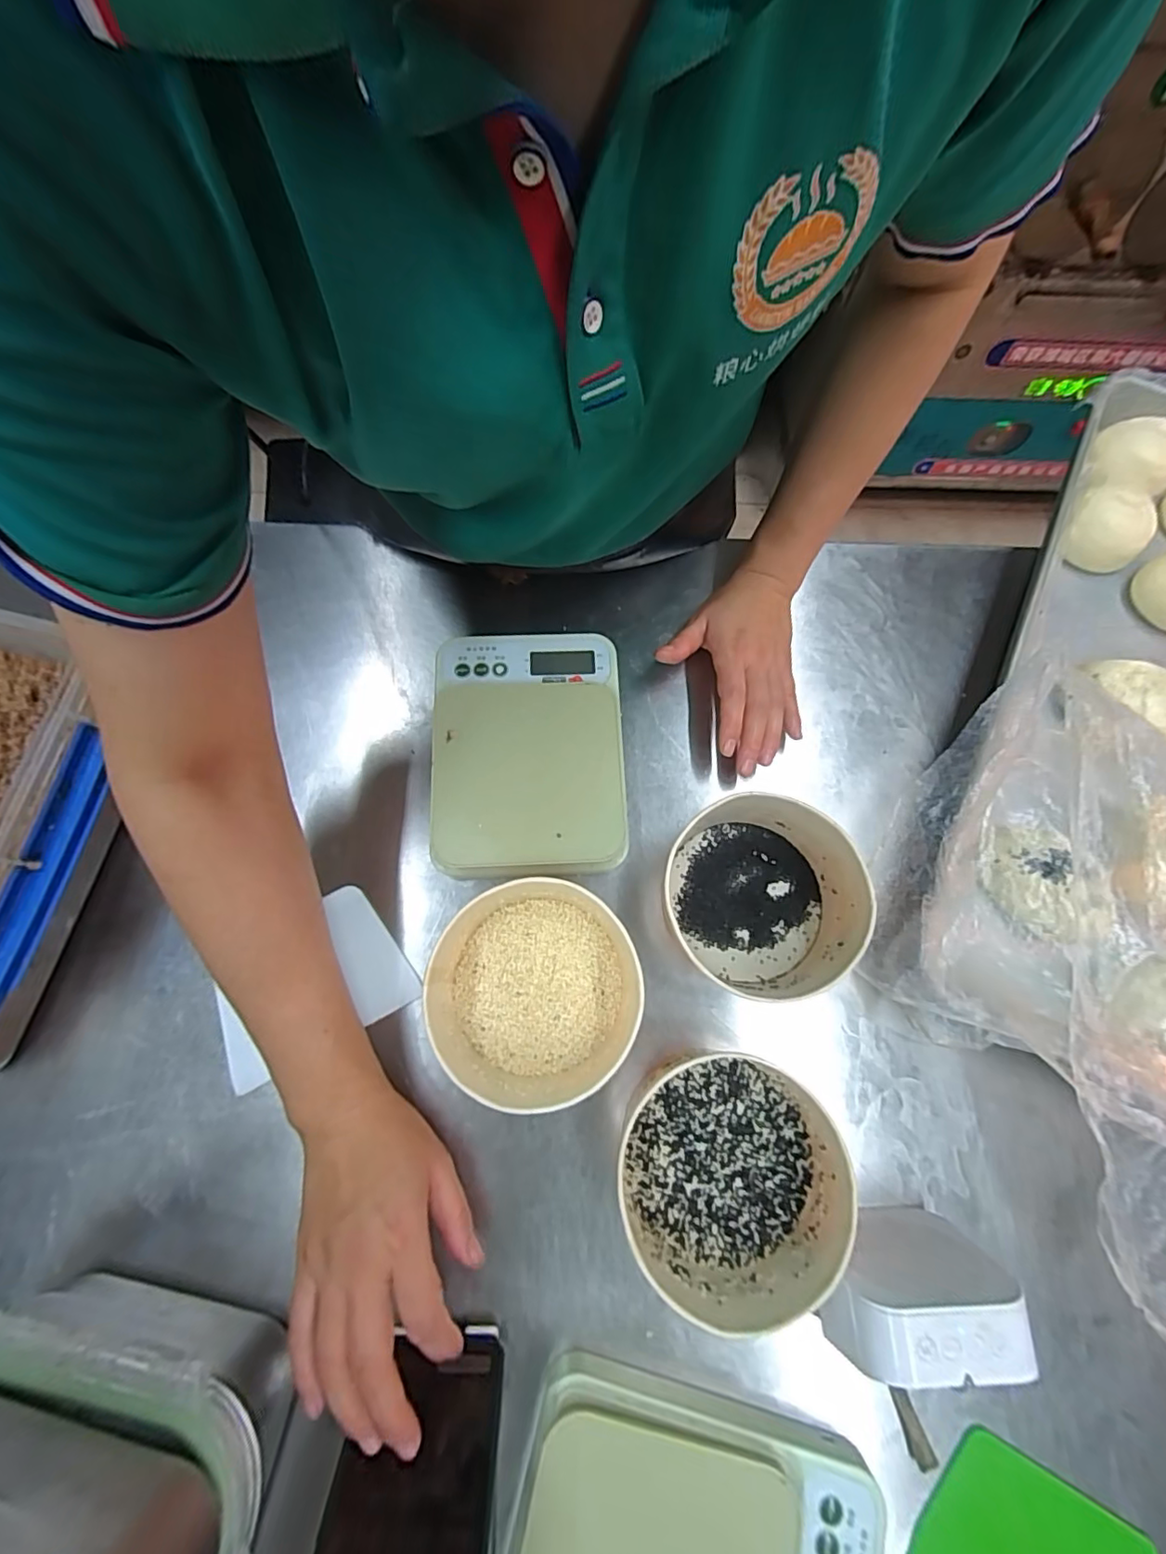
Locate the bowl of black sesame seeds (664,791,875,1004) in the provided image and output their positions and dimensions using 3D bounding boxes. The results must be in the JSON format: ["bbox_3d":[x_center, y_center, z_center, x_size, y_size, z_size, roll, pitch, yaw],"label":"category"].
[{"bbox_3d":[0.121,0.082,0.385,0.121,0.072,0.117,0,73,-1],"label":"bowl of black sesame seeds"}]

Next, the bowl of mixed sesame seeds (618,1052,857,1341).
[{"bbox_3d":[0.086,0.241,0.338,0.119,0.066,0.123,0,73,-1],"label":"bowl of mixed sesame seeds"}]

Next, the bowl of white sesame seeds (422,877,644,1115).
[{"bbox_3d":[-0.031,0.140,0.368,0.123,0.068,0.123,0,73,-1],"label":"bowl of white sesame seeds"}]

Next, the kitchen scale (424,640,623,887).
[{"bbox_3d":[-0.042,-0.023,0.429,0.139,0.038,0.192,-3,73,-2],"label":"kitchen scale"}]

